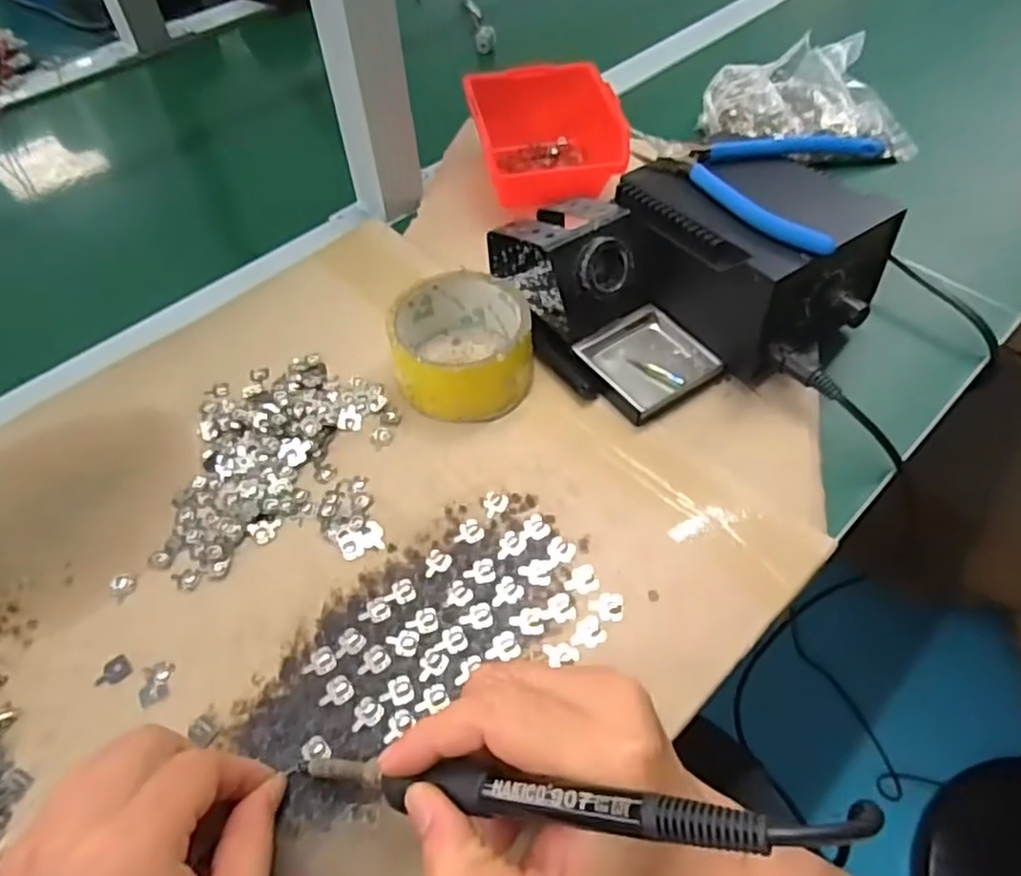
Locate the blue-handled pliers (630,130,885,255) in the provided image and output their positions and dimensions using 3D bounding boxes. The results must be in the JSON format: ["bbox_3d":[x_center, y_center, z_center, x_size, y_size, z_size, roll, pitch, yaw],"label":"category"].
[{"bbox_3d":[0.149,-0.174,0.436,0.149,0.019,0.132,30,59,22],"label":"blue-handled pliers"}]

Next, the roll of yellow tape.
[{"bbox_3d":[-0.031,-0.056,0.433,0.084,0.056,0.089,-1,53,1],"label":"roll of yellow tape"}]

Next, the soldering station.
[{"bbox_3d":[0.156,-0.119,0.450,0.121,0.091,0.159,-30,58,-19],"label":"soldering station"}]

